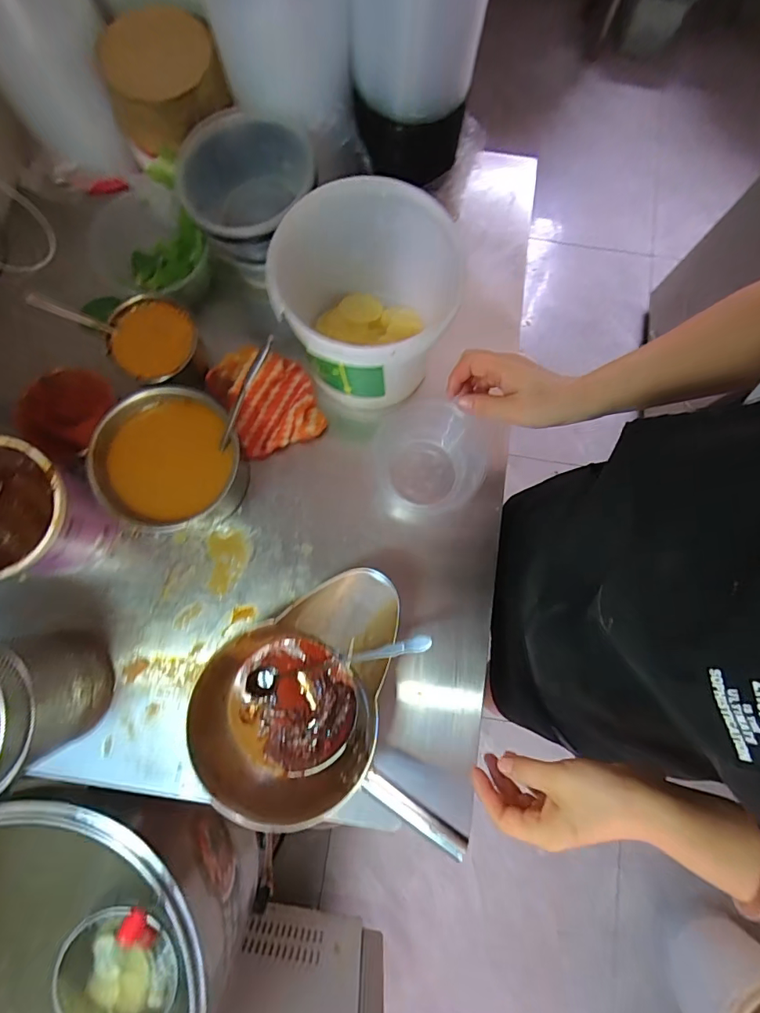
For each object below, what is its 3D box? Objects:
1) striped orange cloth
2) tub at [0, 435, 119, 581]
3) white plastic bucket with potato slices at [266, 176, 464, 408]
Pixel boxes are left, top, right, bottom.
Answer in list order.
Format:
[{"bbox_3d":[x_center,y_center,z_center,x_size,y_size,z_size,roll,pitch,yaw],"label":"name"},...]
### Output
[{"bbox_3d":[-0.161,-0.159,0.643,0.127,0.044,0.167,-27,81,-5],"label":"striped orange cloth"},{"bbox_3d":[-0.431,0.013,0.560,0.167,0.133,0.156,0,80,-1],"label":"tub"},{"bbox_3d":[-0.020,-0.249,0.575,0.200,0.184,0.213,0,80,-1],"label":"white plastic bucket with potato slices"}]

